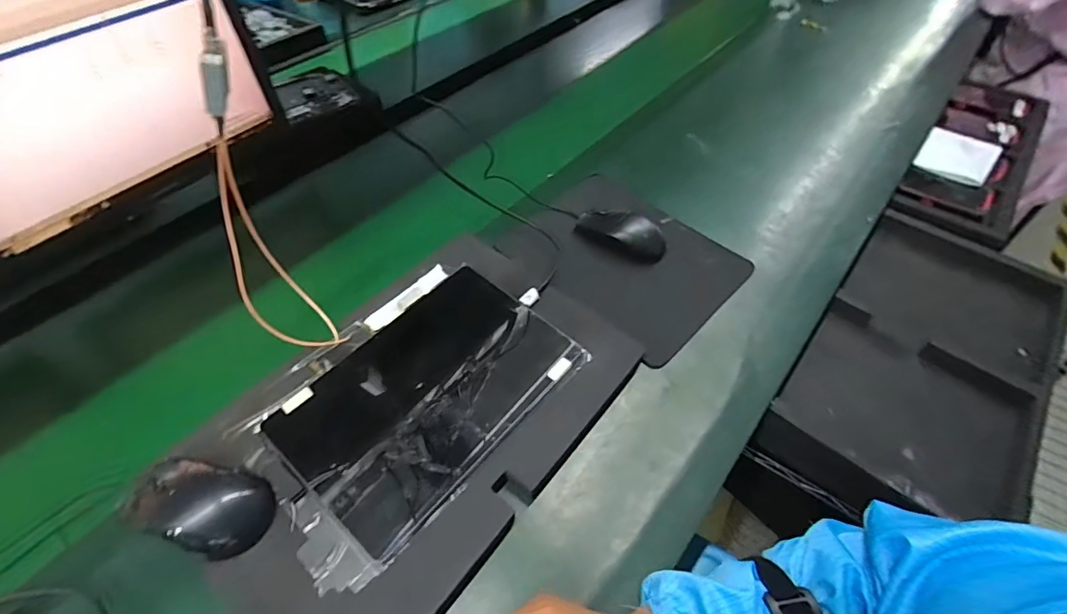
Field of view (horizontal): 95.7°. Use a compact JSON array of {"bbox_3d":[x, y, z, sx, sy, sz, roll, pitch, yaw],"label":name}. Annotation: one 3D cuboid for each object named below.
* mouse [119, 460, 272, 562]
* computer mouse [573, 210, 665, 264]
[{"bbox_3d":[-0.263,0.152,0.380,0.106,0.030,0.061,16,55,12],"label":"mouse"},{"bbox_3d":[0.109,-0.092,0.605,0.112,0.038,0.052,33,60,22],"label":"computer mouse"}]

